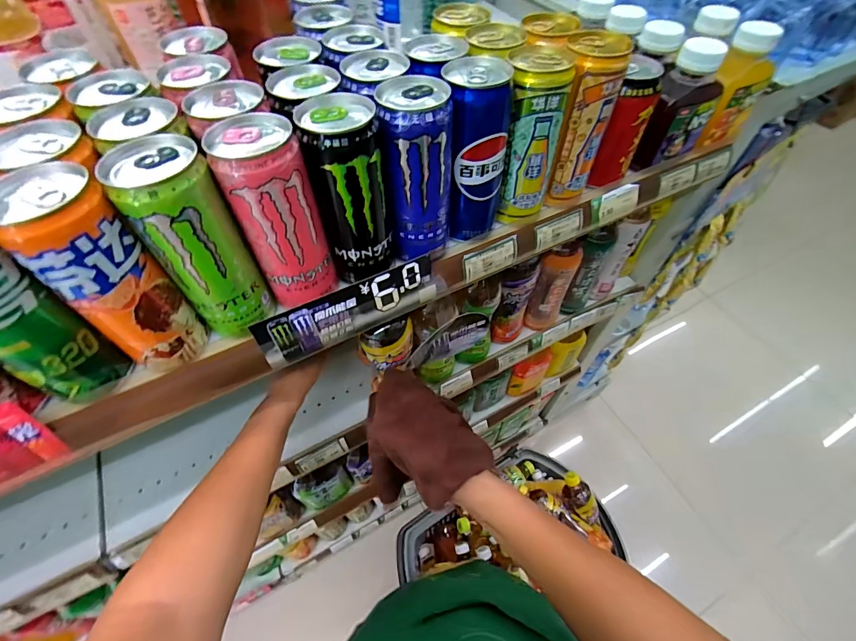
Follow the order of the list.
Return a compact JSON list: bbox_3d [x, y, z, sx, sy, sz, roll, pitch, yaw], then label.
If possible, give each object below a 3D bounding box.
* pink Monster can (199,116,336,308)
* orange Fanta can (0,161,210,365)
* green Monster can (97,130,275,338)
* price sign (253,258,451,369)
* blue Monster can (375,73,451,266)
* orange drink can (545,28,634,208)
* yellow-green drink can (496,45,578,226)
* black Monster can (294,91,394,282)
[{"bbox_3d":[-0.107,-0.075,0.292,0.055,0.129,0.058,-21,58,-15],"label":"pink Monster can"},{"bbox_3d":[-0.209,-0.026,0.263,0.053,0.137,0.056,-35,62,-23],"label":"orange Fanta can"},{"bbox_3d":[-0.160,-0.052,0.276,0.052,0.135,0.054,-30,61,-20],"label":"green Monster can"},{"bbox_3d":[-0.064,-0.009,0.352,0.170,0.049,0.004,-24,42,-16],"label":"price sign"},{"bbox_3d":[-0.008,-0.115,0.321,0.053,0.135,0.052,1,55,-1],"label":"blue Monster can"},{"bbox_3d":[0.142,-0.182,0.370,0.053,0.141,0.056,1,55,-1],"label":"orange drink can"},{"bbox_3d":[0.093,-0.163,0.359,0.055,0.138,0.056,16,56,10],"label":"yellow-green drink can"},{"bbox_3d":[-0.058,-0.098,0.304,0.057,0.123,0.053,-15,56,-12],"label":"black Monster can"}]

